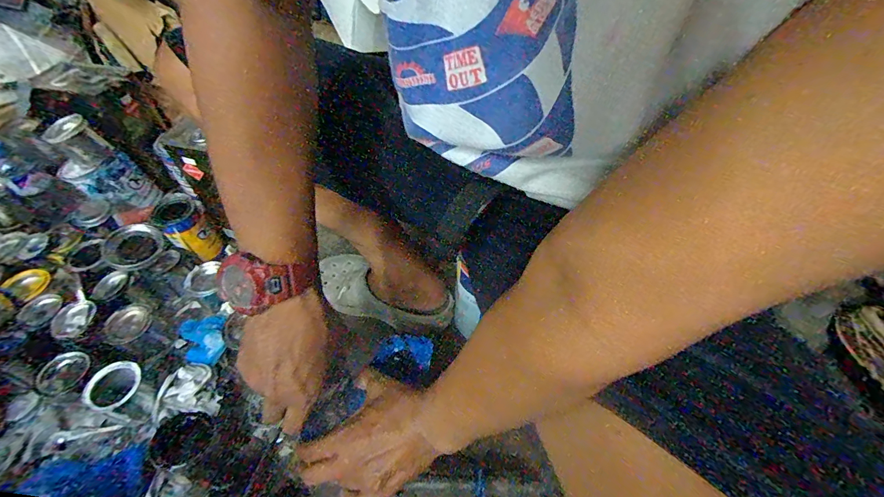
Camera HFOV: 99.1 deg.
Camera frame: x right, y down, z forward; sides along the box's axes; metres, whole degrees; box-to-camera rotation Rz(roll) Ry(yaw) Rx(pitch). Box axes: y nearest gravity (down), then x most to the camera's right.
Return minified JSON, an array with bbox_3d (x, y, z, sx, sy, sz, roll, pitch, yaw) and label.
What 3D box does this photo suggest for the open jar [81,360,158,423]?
[{"bbox_3d":[-0.477,0.217,0.569,0.071,0.066,0.068,14,51,10],"label":"open jar"}]

